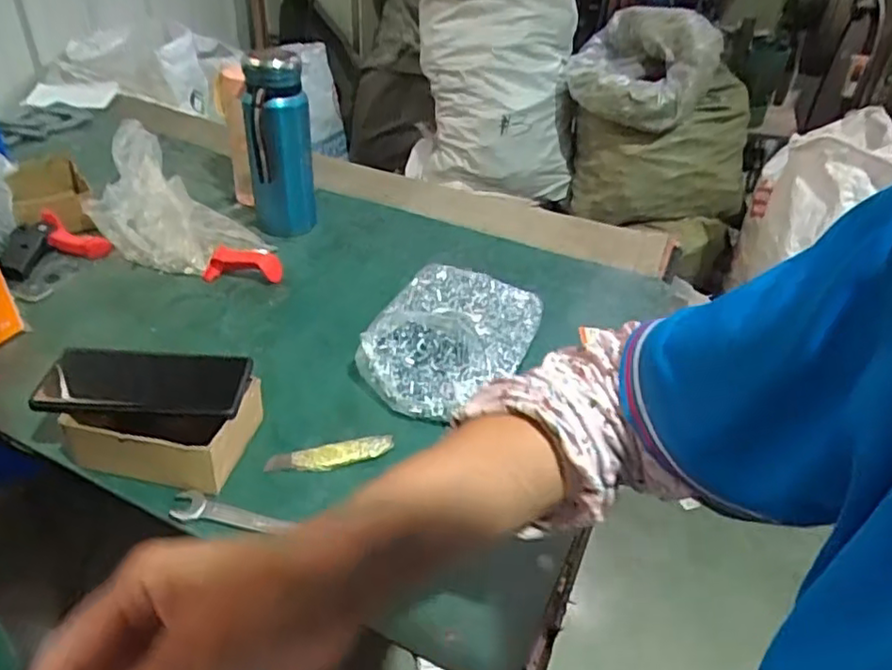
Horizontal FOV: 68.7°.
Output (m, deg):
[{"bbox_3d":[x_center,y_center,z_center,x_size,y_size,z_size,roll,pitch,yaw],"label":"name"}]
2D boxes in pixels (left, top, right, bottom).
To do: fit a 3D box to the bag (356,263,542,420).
[{"bbox_3d":[0.002,0.001,0.709,0.161,0.046,0.220,19,38,19],"label":"bag"}]

